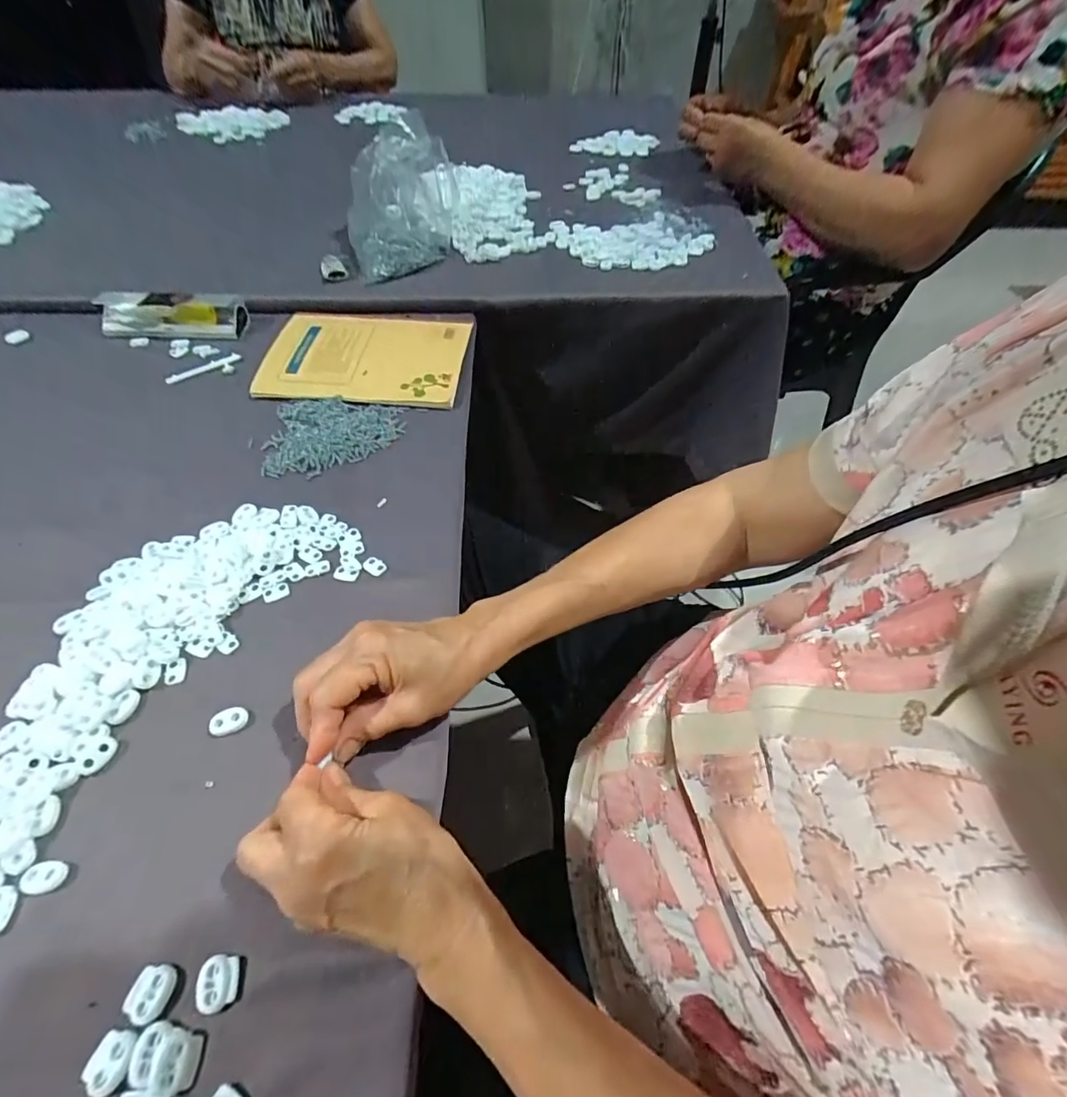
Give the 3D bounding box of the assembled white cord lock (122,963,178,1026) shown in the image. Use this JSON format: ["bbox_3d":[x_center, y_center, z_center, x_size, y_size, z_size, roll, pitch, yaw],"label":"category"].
[{"bbox_3d":[-0.188,0.218,0.250,0.023,0.005,0.021,1,55,2],"label":"assembled white cord lock"}]

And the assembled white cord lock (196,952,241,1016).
[{"bbox_3d":[-0.156,0.214,0.252,0.018,0.005,0.022,-10,55,-6],"label":"assembled white cord lock"}]

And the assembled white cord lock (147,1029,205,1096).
[{"bbox_3d":[-0.164,0.235,0.233,0.020,0.004,0.022,-3,55,-1],"label":"assembled white cord lock"}]

